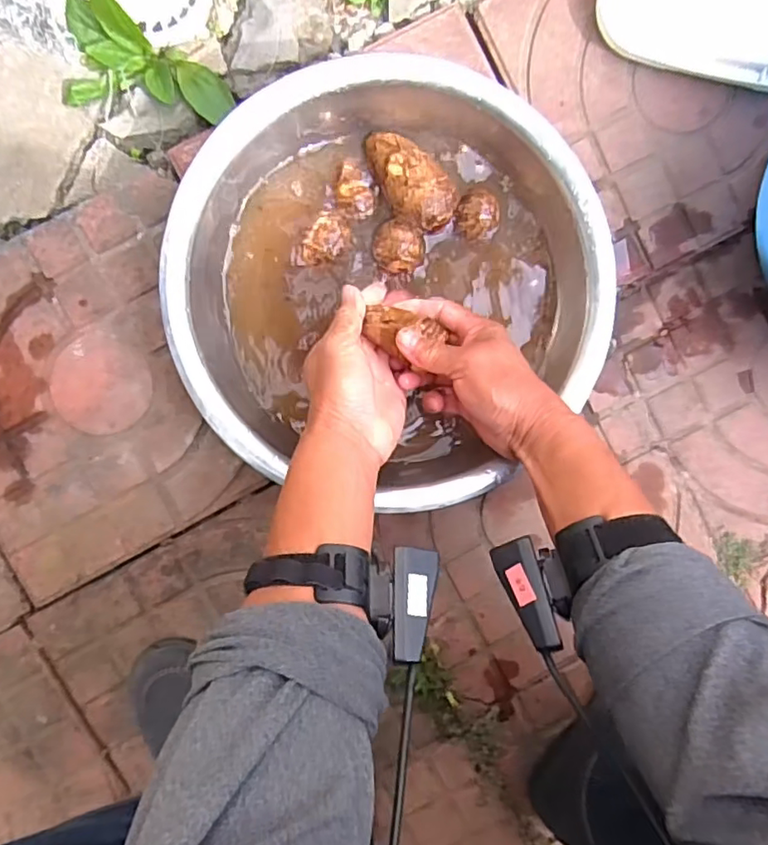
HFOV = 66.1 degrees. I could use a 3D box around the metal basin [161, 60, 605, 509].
[{"bbox_3d":[0.004,-0.110,0.494,0.327,0.090,0.332,0,92,-4],"label":"metal basin"}]

